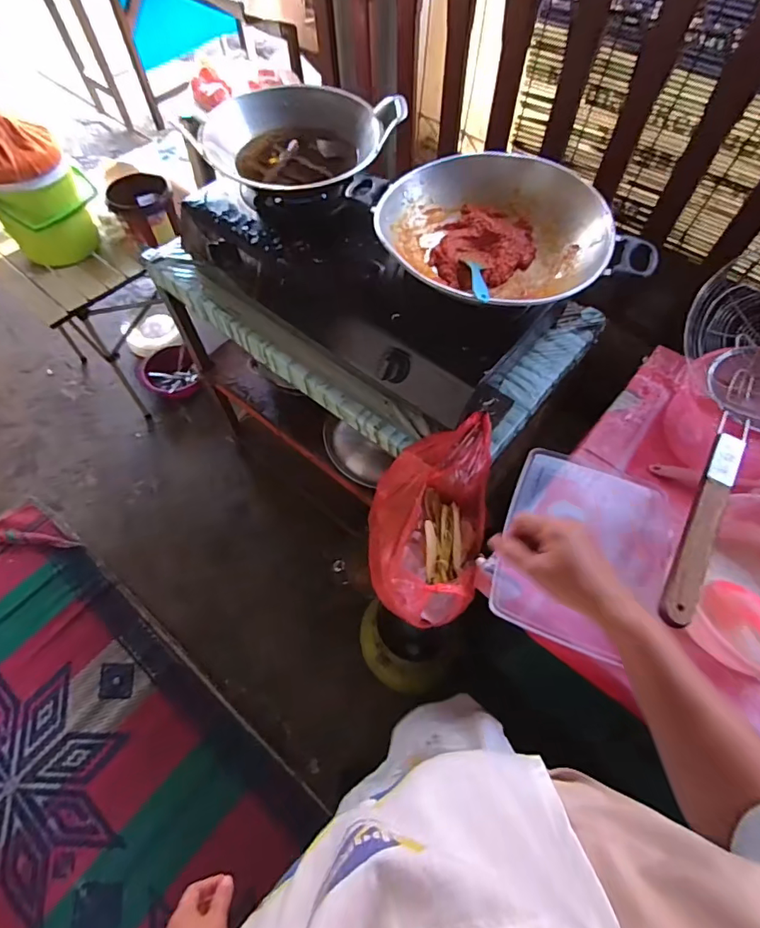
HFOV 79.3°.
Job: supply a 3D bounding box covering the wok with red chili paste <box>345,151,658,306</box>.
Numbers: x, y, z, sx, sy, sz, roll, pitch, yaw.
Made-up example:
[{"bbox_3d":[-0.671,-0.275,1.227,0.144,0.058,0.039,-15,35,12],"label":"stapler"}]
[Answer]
[{"bbox_3d":[0.169,-0.355,0.724,0.332,0.093,0.328,-18,66,-9],"label":"wok with red chili paste"}]

